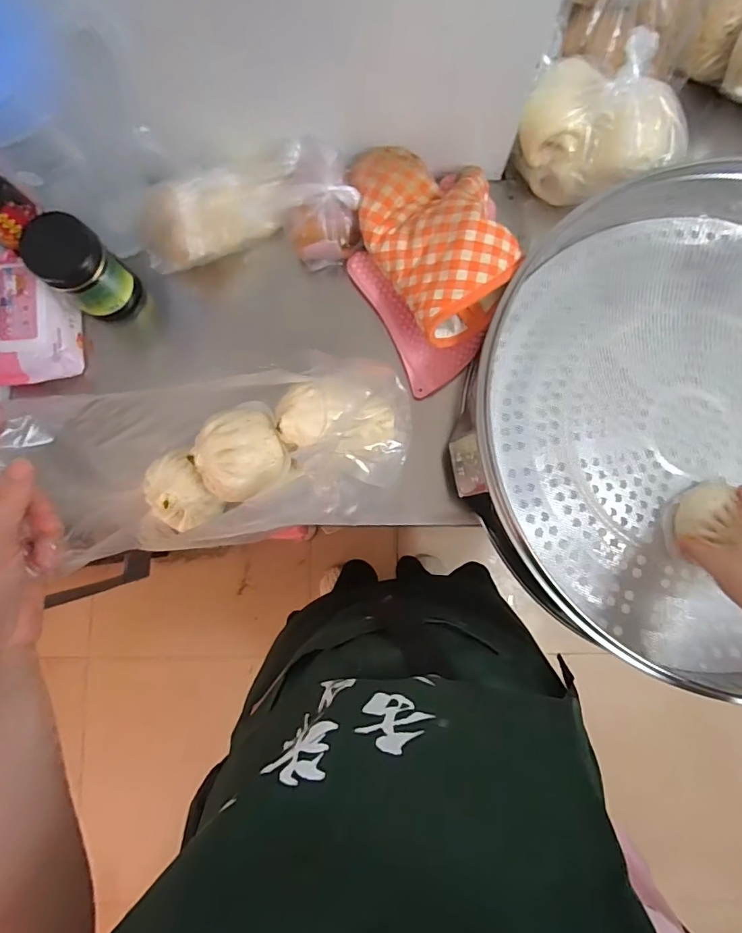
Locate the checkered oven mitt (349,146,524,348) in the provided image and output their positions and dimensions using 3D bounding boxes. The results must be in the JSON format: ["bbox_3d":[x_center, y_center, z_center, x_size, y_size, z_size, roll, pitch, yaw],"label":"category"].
[{"bbox_3d":[0.067,-0.243,0.491,0.142,0.061,0.232,-12,83,-1],"label":"checkered oven mitt"}]

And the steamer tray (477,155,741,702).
[{"bbox_3d":[0.365,-0.047,0.489,0.517,0.098,0.513,-42,84,-4],"label":"steamer tray"}]

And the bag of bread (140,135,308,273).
[{"bbox_3d":[-0.162,-0.284,0.520,0.192,0.070,0.083,-26,83,-2],"label":"bag of bread"}]

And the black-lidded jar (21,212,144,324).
[{"bbox_3d":[-0.309,-0.209,0.528,0.068,0.124,0.072,0,83,1],"label":"black-lidded jar"}]

